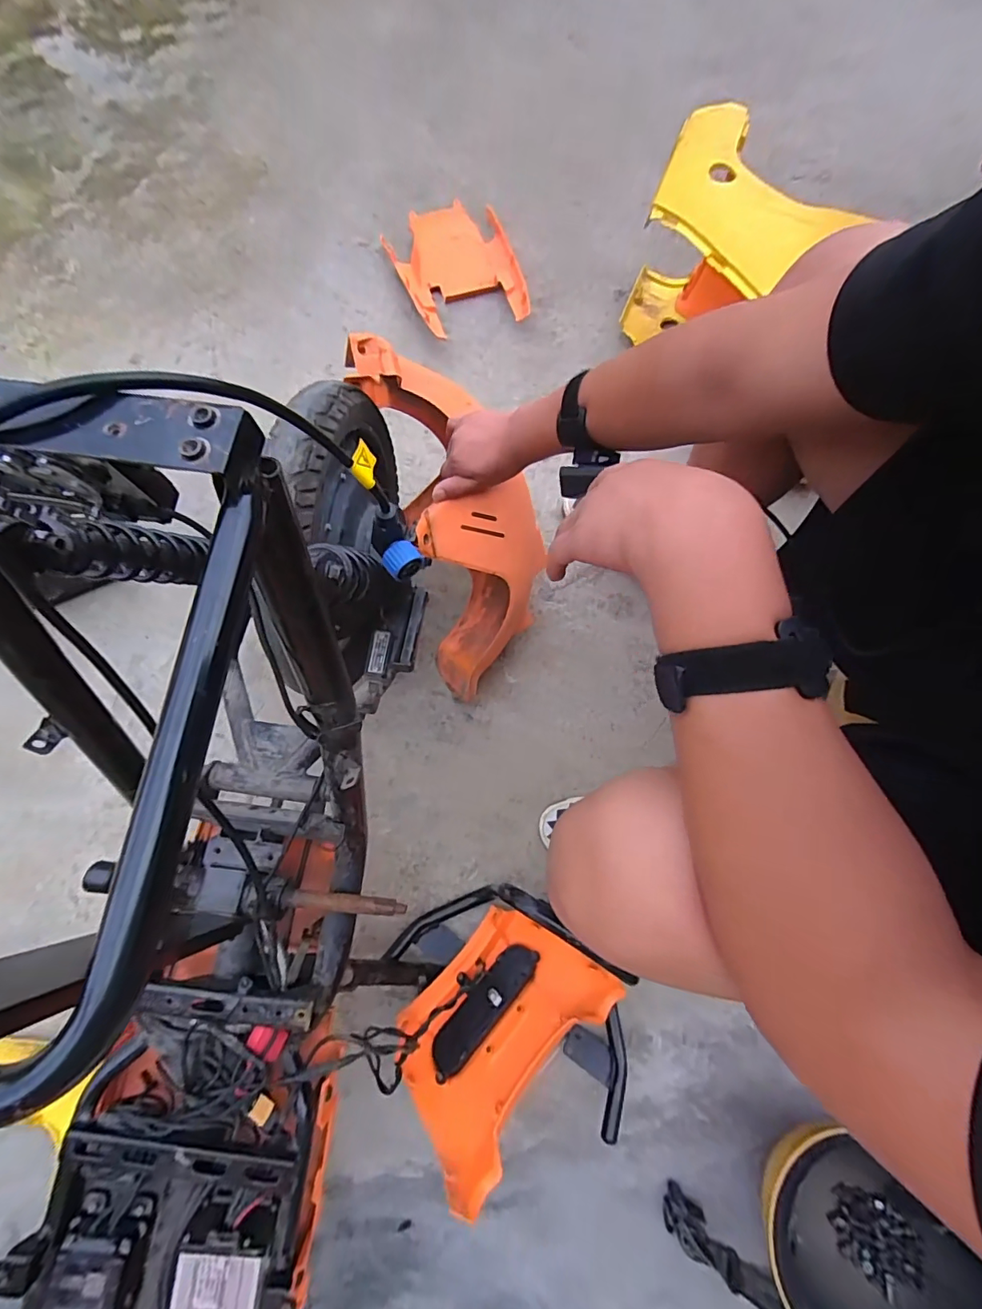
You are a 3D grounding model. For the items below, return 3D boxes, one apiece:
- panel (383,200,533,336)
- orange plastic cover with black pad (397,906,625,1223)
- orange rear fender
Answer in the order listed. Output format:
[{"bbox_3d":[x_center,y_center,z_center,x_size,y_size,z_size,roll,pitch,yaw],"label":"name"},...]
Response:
[{"bbox_3d":[-0.061,-0.845,1.053,0.265,0.064,0.363,-22,73,-6],"label":"panel"},{"bbox_3d":[0.004,0.423,0.557,0.253,0.081,0.181,-32,46,-33],"label":"orange plastic cover with black pad"},{"bbox_3d":[-0.042,-0.181,0.683,0.178,0.470,0.211,-14,34,-3],"label":"orange rear fender"}]

